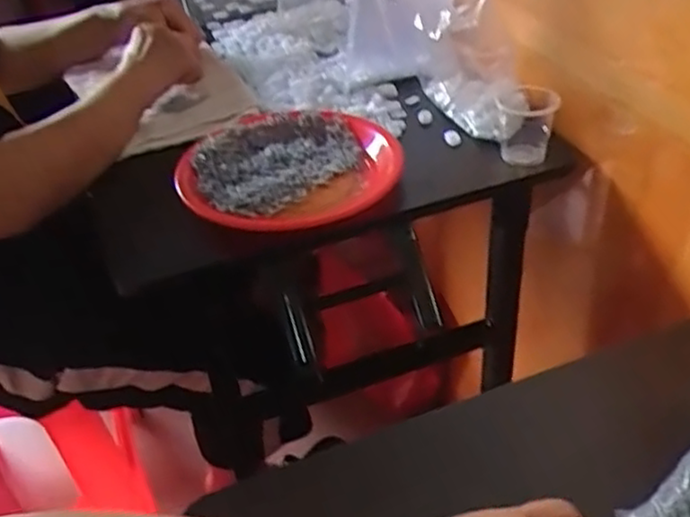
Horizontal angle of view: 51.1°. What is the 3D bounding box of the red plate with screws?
[{"bbox_3d":[-0.058,-0.104,0.768,0.226,0.032,0.236,-3,38,2],"label":"red plate with screws"}]

